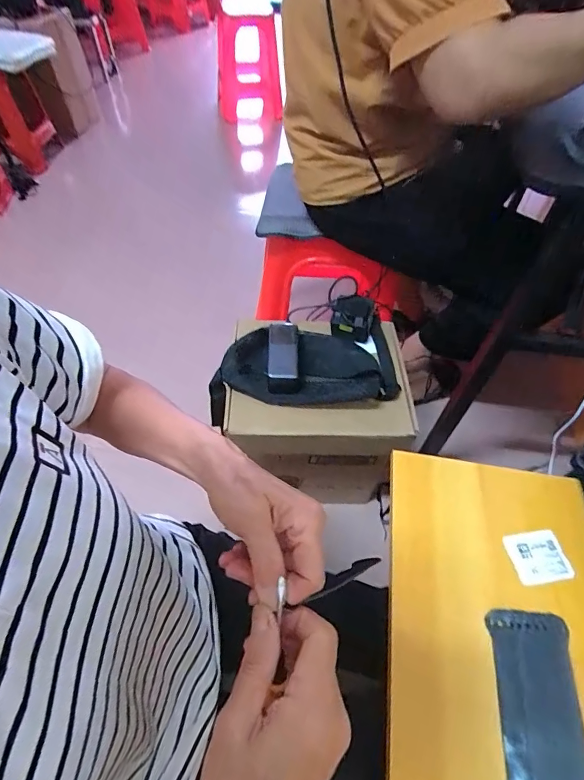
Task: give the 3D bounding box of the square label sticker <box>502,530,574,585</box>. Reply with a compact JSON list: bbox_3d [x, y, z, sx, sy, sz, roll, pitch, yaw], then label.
[{"bbox_3d":[0.261,0.176,0.433,0.060,0.005,0.049,-8,57,-4],"label":"square label sticker"}]

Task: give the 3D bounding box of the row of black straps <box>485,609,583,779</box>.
[{"bbox_3d":[0.211,0.295,0.337,0.071,0.009,0.199,8,52,5],"label":"row of black straps"}]

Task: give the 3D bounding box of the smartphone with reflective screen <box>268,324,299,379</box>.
[{"bbox_3d":[-0.016,-0.076,0.739,0.052,0.013,0.144,7,44,-7],"label":"smartphone with reflective screen"}]

